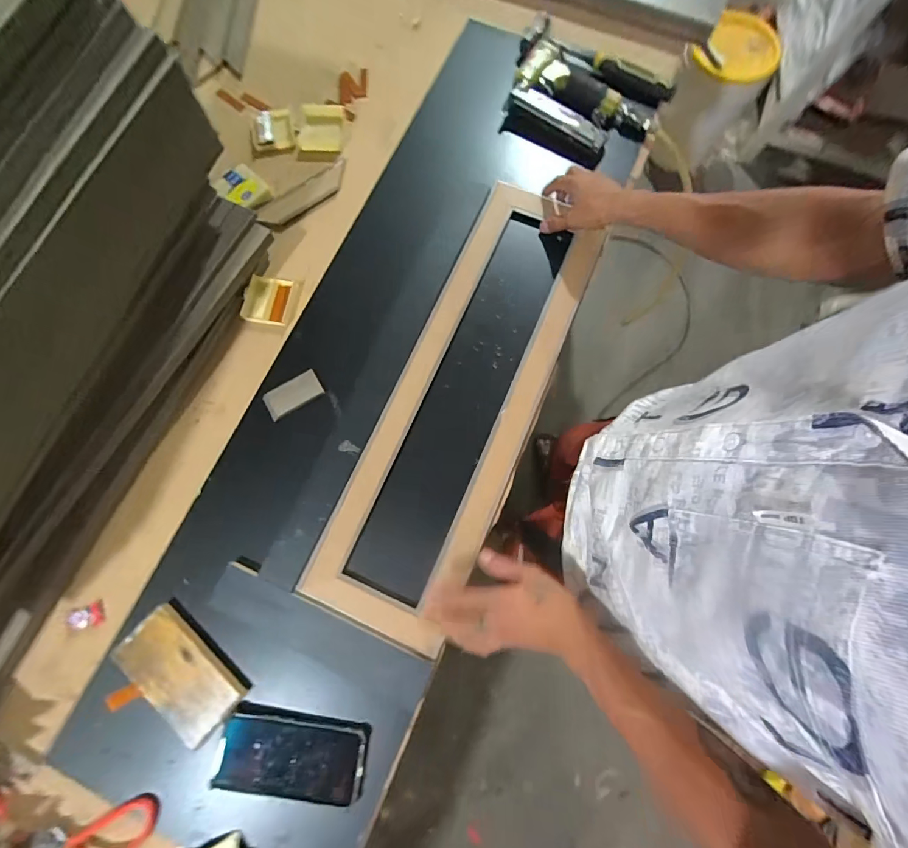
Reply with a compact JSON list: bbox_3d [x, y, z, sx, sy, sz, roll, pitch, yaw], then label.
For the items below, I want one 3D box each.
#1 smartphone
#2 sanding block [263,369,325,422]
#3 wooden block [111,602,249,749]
[{"bbox_3d":[-0.187,0.385,0.461,0.166,0.011,0.074,7,76,1],"label":"smartphone"},{"bbox_3d":[-0.229,-0.042,0.569,0.080,0.009,0.045,-28,78,-7],"label":"sanding block"},{"bbox_3d":[-0.330,0.299,0.479,0.154,0.016,0.078,39,79,8],"label":"wooden block"}]

